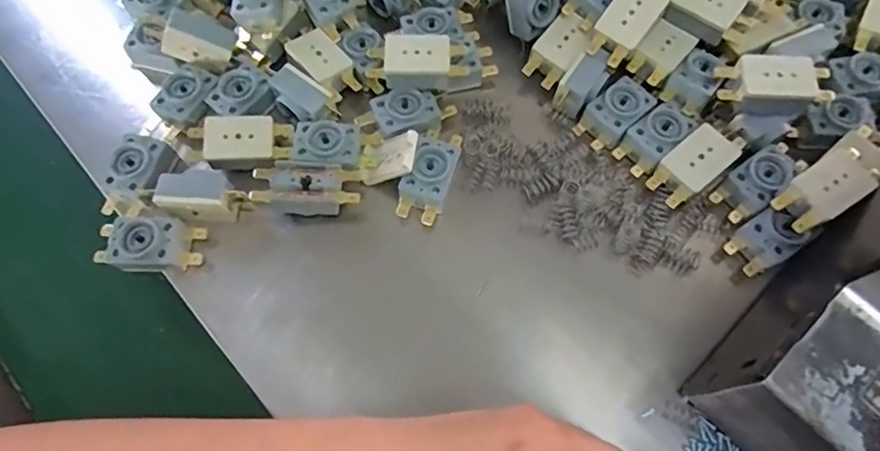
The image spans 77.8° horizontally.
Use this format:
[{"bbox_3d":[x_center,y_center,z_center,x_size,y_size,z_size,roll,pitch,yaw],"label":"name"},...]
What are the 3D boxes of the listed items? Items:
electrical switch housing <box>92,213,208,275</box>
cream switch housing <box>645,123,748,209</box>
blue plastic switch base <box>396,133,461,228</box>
[{"bbox_3d":[-0.158,0.012,0.299,0.053,0.028,0.029,6,69,4],"label":"electrical switch housing"},{"bbox_3d":[0.145,-0.035,0.310,0.055,0.015,0.027,-40,73,-13],"label":"cream switch housing"},{"bbox_3d":[-0.005,-0.029,0.310,0.026,0.017,0.055,18,70,9],"label":"blue plastic switch base"}]

